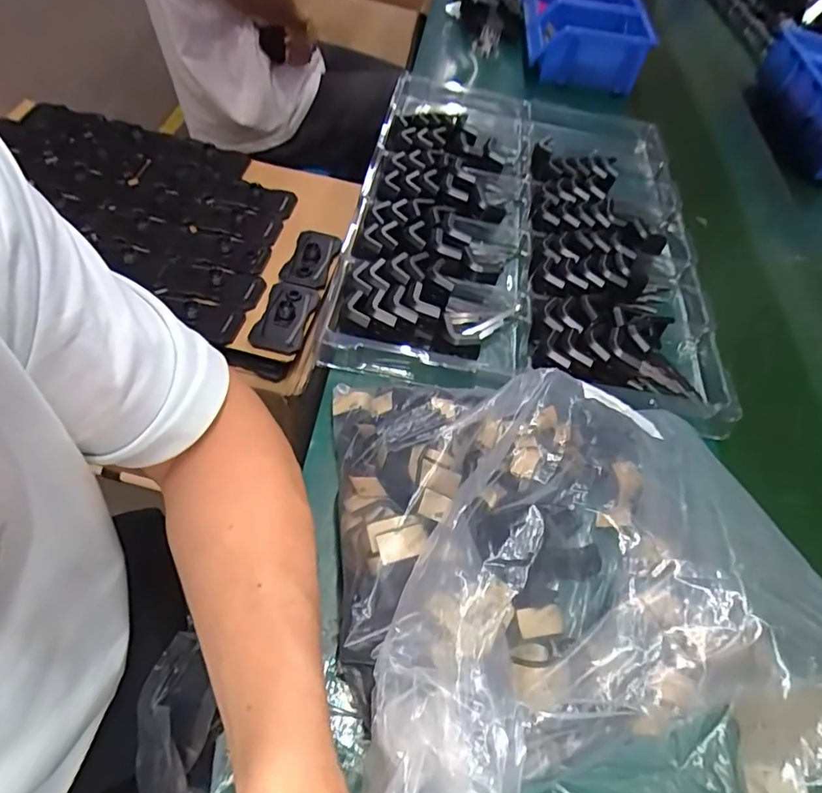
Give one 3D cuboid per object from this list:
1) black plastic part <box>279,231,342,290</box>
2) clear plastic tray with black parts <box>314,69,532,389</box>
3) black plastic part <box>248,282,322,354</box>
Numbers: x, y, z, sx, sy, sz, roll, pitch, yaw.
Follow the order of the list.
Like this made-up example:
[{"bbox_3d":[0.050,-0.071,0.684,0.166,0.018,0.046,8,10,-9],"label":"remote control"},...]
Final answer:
[{"bbox_3d":[-0.132,-0.183,0.695,0.060,0.021,0.106,16,54,0],"label":"black plastic part"},{"bbox_3d":[0.038,-0.193,0.568,0.177,0.067,0.441,12,54,-3],"label":"clear plastic tray with black parts"},{"bbox_3d":[-0.151,-0.097,0.631,0.056,0.023,0.108,12,54,-2],"label":"black plastic part"}]

